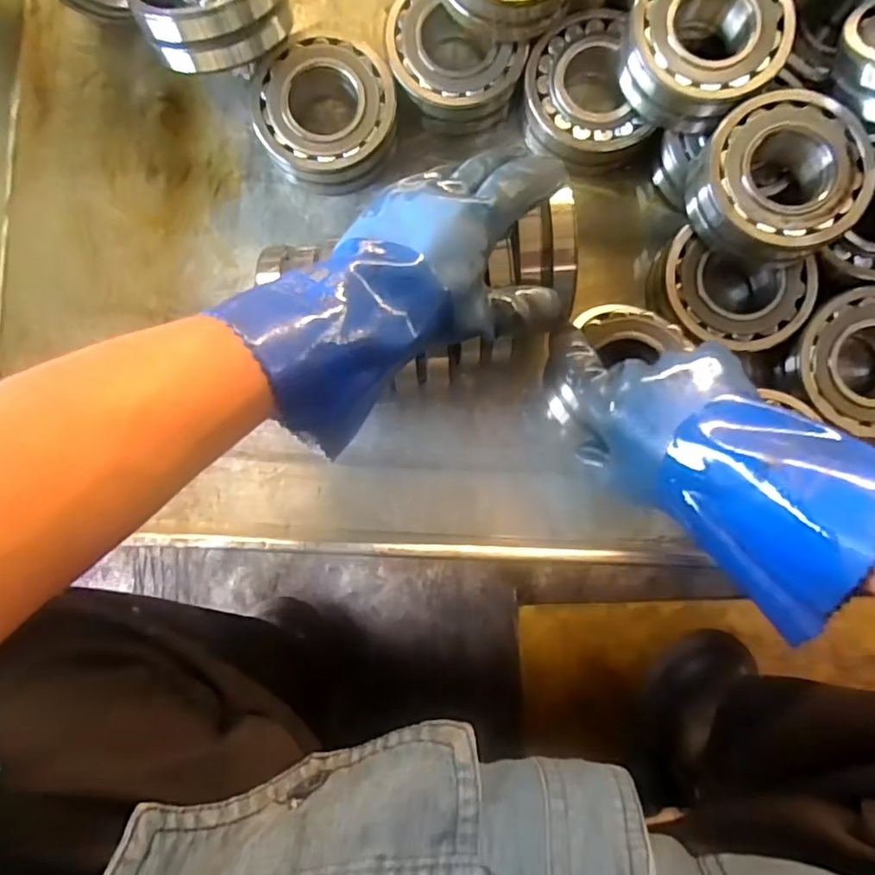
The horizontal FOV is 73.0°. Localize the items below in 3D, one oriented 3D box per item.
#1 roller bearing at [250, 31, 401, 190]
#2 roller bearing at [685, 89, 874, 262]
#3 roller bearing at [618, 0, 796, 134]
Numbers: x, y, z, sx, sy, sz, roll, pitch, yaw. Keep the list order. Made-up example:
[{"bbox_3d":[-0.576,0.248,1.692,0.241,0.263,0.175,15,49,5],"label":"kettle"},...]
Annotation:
[{"bbox_3d":[-0.090,-0.268,0.490,0.110,0.050,0.107,1,87,2],"label":"roller bearing"},{"bbox_3d":[0.255,-0.191,0.440,0.116,0.043,0.114,0,87,2],"label":"roller bearing"},{"bbox_3d":[0.199,-0.300,0.446,0.112,0.050,0.109,0,87,2],"label":"roller bearing"}]

